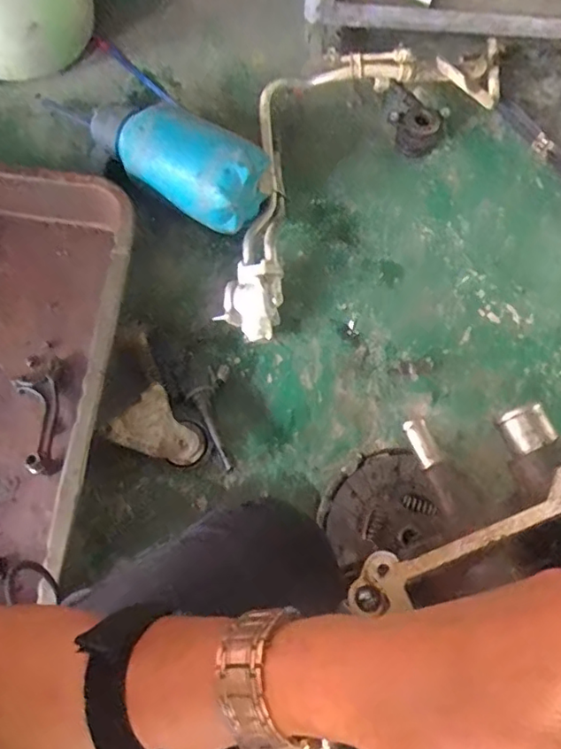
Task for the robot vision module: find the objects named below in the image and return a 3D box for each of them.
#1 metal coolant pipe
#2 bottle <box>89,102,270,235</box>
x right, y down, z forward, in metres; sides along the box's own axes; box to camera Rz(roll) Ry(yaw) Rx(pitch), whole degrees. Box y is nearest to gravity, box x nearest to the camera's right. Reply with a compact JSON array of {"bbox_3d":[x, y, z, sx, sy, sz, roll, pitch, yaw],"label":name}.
[{"bbox_3d":[0.081,-0.369,0.900,0.271,0.109,0.655,41,73,8],"label":"metal coolant pipe"},{"bbox_3d":[-0.162,-0.332,0.872,0.286,0.126,0.131,37,73,7],"label":"bottle"}]

